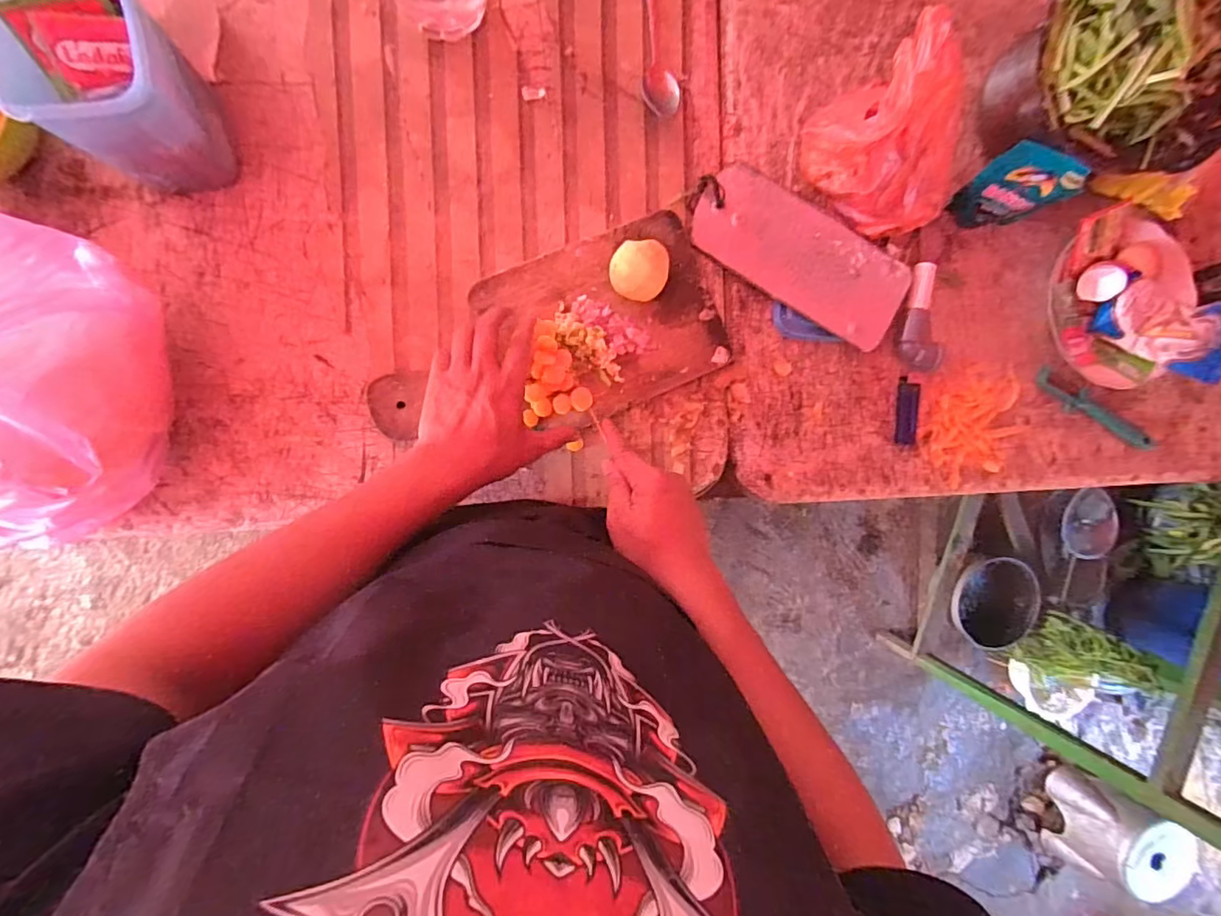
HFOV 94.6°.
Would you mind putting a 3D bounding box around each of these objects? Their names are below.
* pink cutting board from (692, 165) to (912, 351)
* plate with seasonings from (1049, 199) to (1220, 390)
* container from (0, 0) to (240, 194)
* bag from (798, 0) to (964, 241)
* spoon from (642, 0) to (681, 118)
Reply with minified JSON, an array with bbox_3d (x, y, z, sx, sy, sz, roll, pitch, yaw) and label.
[{"bbox_3d":[0.199,-0.212,0.590,0.229,0.010,0.101,31,89,-4],"label":"pink cutting board"},{"bbox_3d":[0.576,-0.175,0.624,0.177,0.068,0.189,-3,94,-9],"label":"plate with seasonings"},{"bbox_3d":[-0.367,-0.279,0.430,0.096,0.149,0.110,-4,94,-10],"label":"container"},{"bbox_3d":[0.276,-0.295,0.540,0.117,0.123,0.151,-38,98,-5],"label":"bag"},{"bbox_3d":[0.049,-0.426,0.557,0.036,0.017,0.169,-2,94,-9],"label":"spoon"}]

